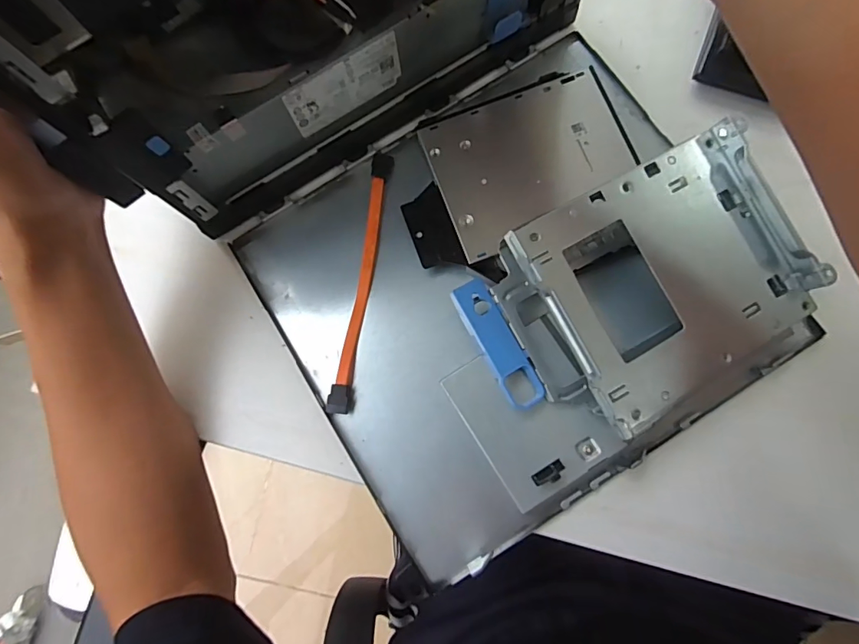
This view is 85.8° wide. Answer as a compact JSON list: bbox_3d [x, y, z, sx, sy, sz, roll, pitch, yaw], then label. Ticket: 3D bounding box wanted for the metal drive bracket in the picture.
[{"bbox_3d":[0.121,-0.014,0.274,0.185,0.062,0.124,-28,80,-1],"label":"metal drive bracket"}]

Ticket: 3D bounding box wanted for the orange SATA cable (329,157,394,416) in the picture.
[{"bbox_3d":[-0.046,-0.031,0.316,0.015,0.009,0.183,9,81,5],"label":"orange SATA cable"}]

